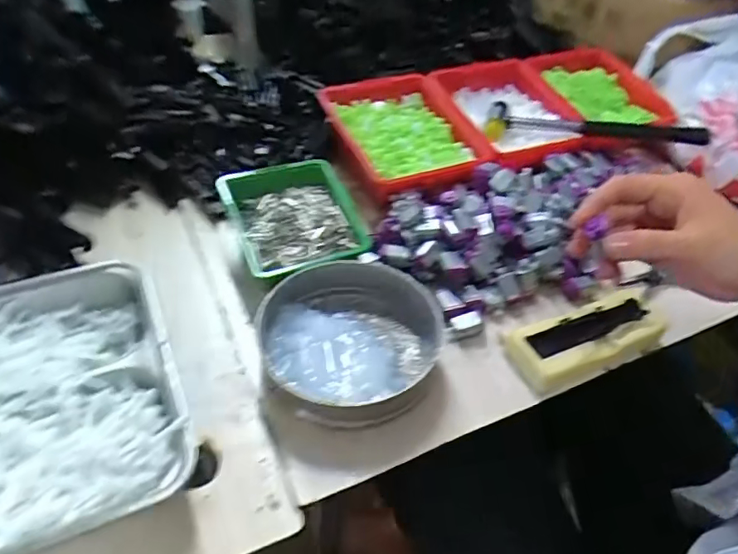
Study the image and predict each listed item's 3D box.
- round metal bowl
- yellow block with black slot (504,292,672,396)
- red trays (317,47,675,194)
[{"bbox_3d":[-0.009,0.051,0.431,0.148,0.038,0.136,3,44,-3],"label":"round metal bowl"},{"bbox_3d":[0.179,0.050,0.448,0.140,0.025,0.058,-14,47,-18],"label":"yellow block with black slot"},{"bbox_3d":[0.189,-0.205,0.658,0.464,0.048,0.176,-13,47,-17],"label":"red trays"}]

